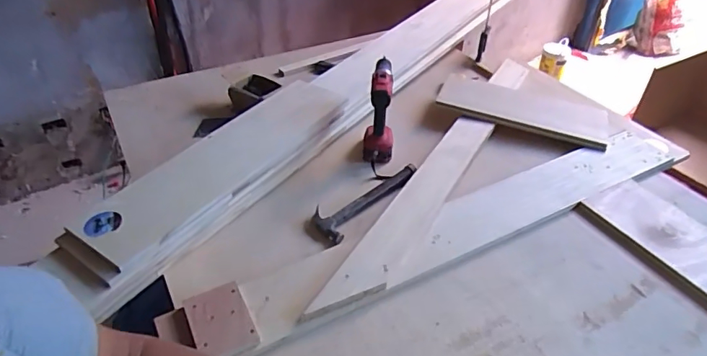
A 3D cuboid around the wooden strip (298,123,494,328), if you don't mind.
[{"bbox_3d":[0.150,0.053,1.140,0.116,0.024,0.753,21,43,23],"label":"wooden strip"}]

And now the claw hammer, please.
[{"bbox_3d":[0.019,0.042,1.183,0.108,0.025,0.309,27,45,28],"label":"claw hammer"}]

